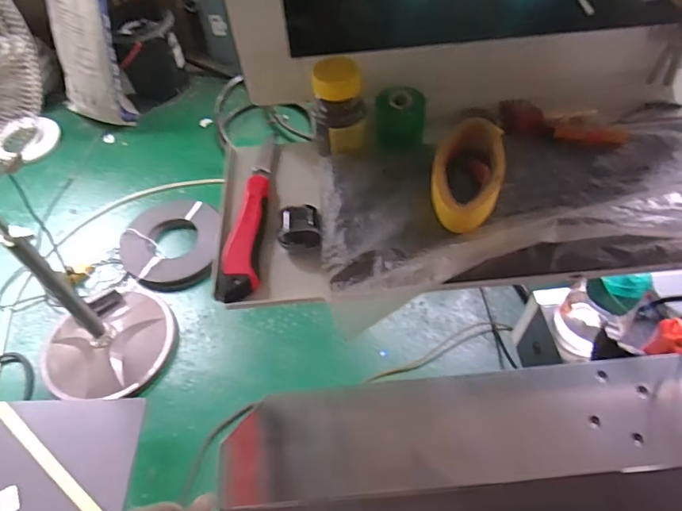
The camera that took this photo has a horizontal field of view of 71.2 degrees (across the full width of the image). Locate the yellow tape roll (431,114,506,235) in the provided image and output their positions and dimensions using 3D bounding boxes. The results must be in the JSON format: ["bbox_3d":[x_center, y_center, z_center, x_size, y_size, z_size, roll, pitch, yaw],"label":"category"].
[{"bbox_3d":[0.122,-0.084,0.451,0.065,0.033,0.128,16,55,15],"label":"yellow tape roll"}]

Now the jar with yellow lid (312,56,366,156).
[{"bbox_3d":[-0.001,-0.150,0.479,0.055,0.079,0.047,-3,53,1],"label":"jar with yellow lid"}]

